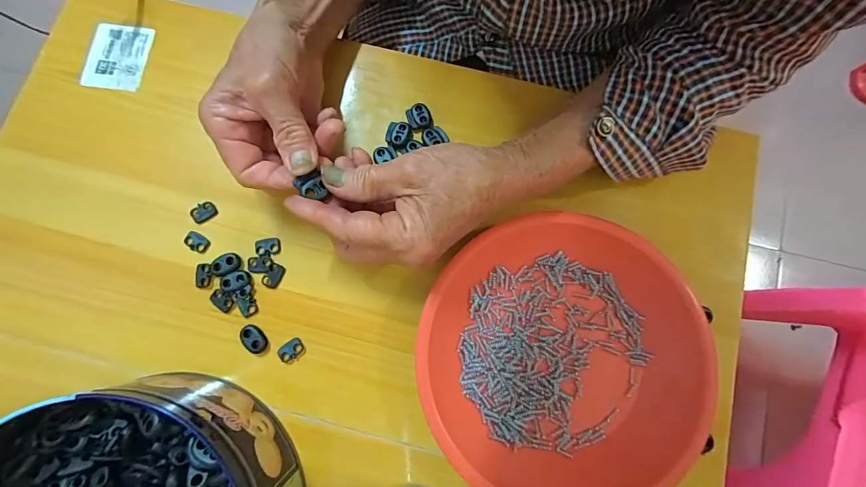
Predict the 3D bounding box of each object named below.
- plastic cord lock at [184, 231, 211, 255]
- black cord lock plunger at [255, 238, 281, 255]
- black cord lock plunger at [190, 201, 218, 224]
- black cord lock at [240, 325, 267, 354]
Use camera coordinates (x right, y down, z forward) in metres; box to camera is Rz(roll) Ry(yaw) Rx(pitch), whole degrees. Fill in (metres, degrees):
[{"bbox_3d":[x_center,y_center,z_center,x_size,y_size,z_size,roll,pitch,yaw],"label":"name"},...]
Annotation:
[{"bbox_3d":[-0.179,-0.001,0.293,0.019,0.004,0.013,23,81,7],"label":"plastic cord lock"},{"bbox_3d":[-0.126,0.002,0.293,0.018,0.004,0.013,-3,79,2],"label":"black cord lock plunger"},{"bbox_3d":[-0.177,-0.024,0.297,0.018,0.004,0.013,-25,79,-2],"label":"black cord lock plunger"},{"bbox_3d":[-0.130,0.070,0.279,0.023,0.006,0.016,37,83,9],"label":"black cord lock"}]

